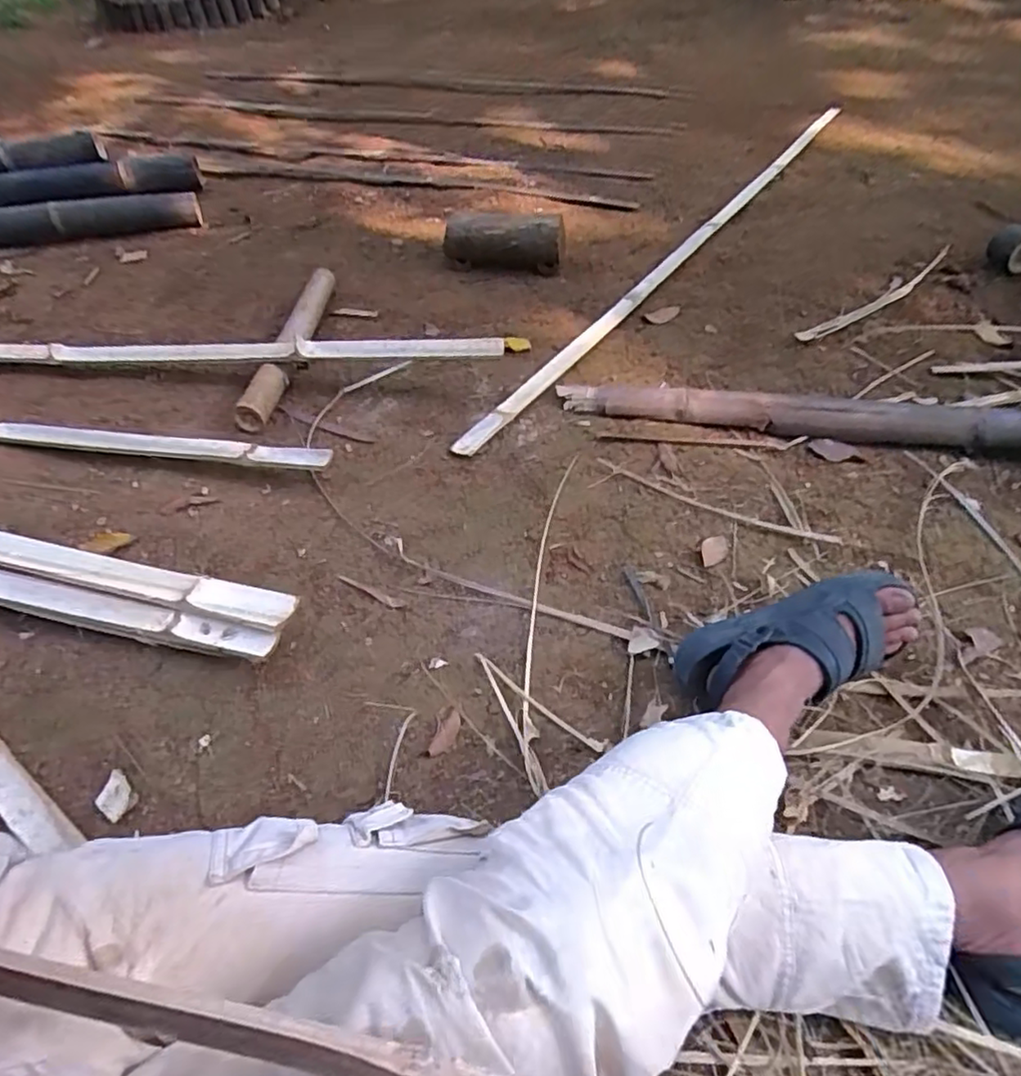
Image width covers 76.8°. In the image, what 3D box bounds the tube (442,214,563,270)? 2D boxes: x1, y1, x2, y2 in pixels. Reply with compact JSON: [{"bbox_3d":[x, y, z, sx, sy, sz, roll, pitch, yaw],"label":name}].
[{"bbox_3d":[-0.013,-0.760,1.648,0.300,0.125,0.124,14,51,16],"label":"tube"}]

